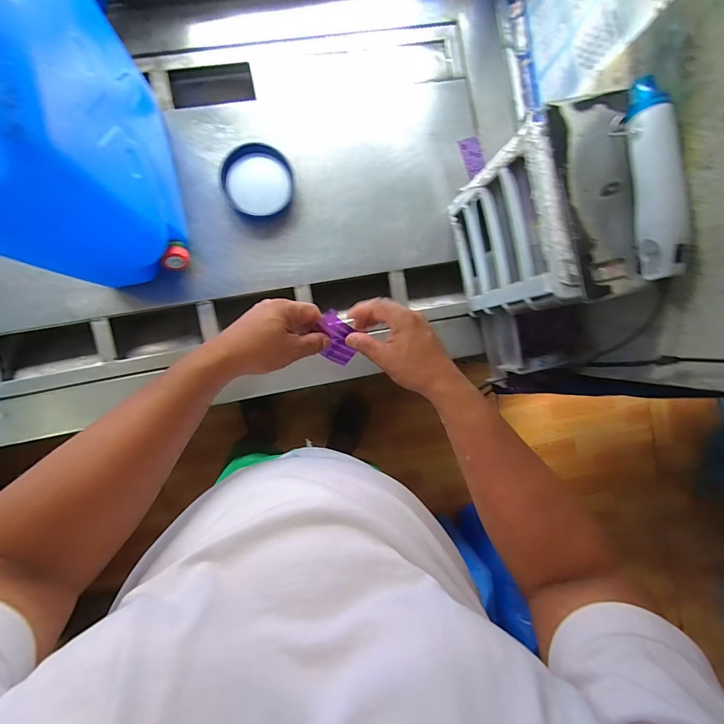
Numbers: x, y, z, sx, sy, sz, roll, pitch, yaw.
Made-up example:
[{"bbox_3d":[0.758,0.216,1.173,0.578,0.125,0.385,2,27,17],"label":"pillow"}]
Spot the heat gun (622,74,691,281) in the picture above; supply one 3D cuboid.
[{"bbox_3d":[0.338,-0.209,0.424,0.039,0.049,0.220,-10,92,-5],"label":"heat gun"}]

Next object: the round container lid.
[{"bbox_3d":[-0.177,-0.310,0.628,0.117,0.029,0.116,0,92,-5],"label":"round container lid"}]

